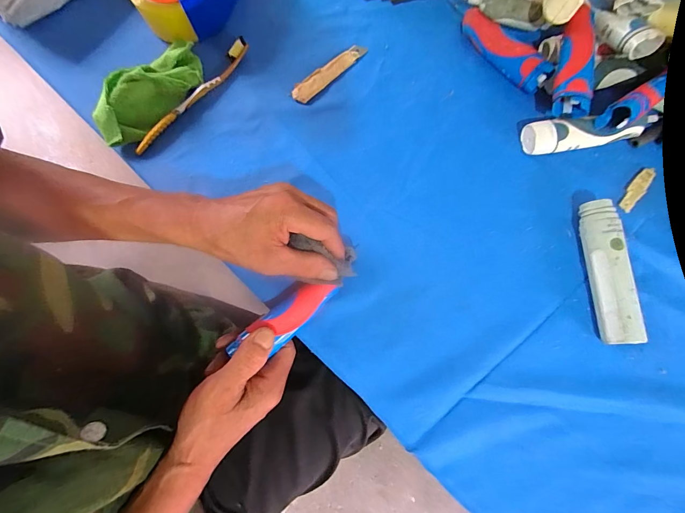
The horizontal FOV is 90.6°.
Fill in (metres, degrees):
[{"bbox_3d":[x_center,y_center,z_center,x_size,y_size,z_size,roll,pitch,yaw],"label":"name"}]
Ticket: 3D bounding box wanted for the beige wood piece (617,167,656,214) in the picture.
[{"bbox_3d":[0.325,-0.074,0.372,0.017,0.004,0.060,39,81,9],"label":"beige wood piece"}]

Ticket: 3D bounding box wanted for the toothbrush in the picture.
[{"bbox_3d":[-0.176,-0.190,0.400,0.012,0.018,0.184,38,81,9],"label":"toothbrush"}]

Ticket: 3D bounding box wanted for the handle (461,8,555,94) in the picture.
[{"bbox_3d":[0.188,-0.246,0.404,0.030,0.031,0.125,-42,80,-7],"label":"handle"}]

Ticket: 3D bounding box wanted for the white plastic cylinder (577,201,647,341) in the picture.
[{"bbox_3d":[0.262,0.014,0.338,0.030,0.035,0.139,-4,77,1],"label":"white plastic cylinder"}]

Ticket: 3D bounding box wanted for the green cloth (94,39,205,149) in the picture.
[{"bbox_3d":[-0.227,-0.195,0.394,0.070,0.035,0.148,43,82,10],"label":"green cloth"}]

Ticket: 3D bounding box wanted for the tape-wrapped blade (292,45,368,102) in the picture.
[{"bbox_3d":[-0.016,-0.226,0.413,0.109,0.006,0.022,-43,80,-7],"label":"tape-wrapped blade"}]

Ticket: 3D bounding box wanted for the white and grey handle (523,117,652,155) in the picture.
[{"bbox_3d":[0.269,-0.137,0.377,0.129,0.027,0.033,-8,77,0],"label":"white and grey handle"}]

